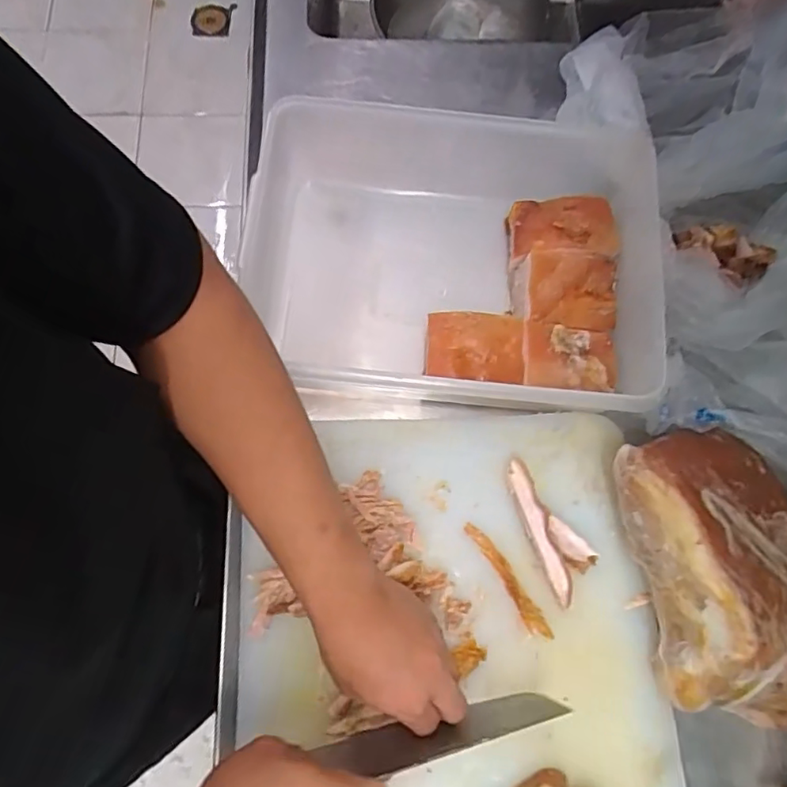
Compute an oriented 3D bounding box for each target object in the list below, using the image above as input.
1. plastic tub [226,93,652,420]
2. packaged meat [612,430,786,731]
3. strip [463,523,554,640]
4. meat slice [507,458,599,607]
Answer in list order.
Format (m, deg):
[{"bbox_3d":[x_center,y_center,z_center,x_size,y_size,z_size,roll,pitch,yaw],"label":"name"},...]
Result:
[{"bbox_3d":[0.052,-0.109,0.550,0.372,0.150,0.265,5,74,-1],"label":"plastic tub"},{"bbox_3d":[0.270,0.146,0.442,0.145,0.080,0.236,-8,74,-4],"label":"packaged meat"},{"bbox_3d":[0.098,0.159,0.477,0.016,0.008,0.111,-30,77,-10],"label":"strip"},{"bbox_3d":[0.133,0.114,0.481,0.041,0.022,0.120,-22,76,-8],"label":"meat slice"}]

